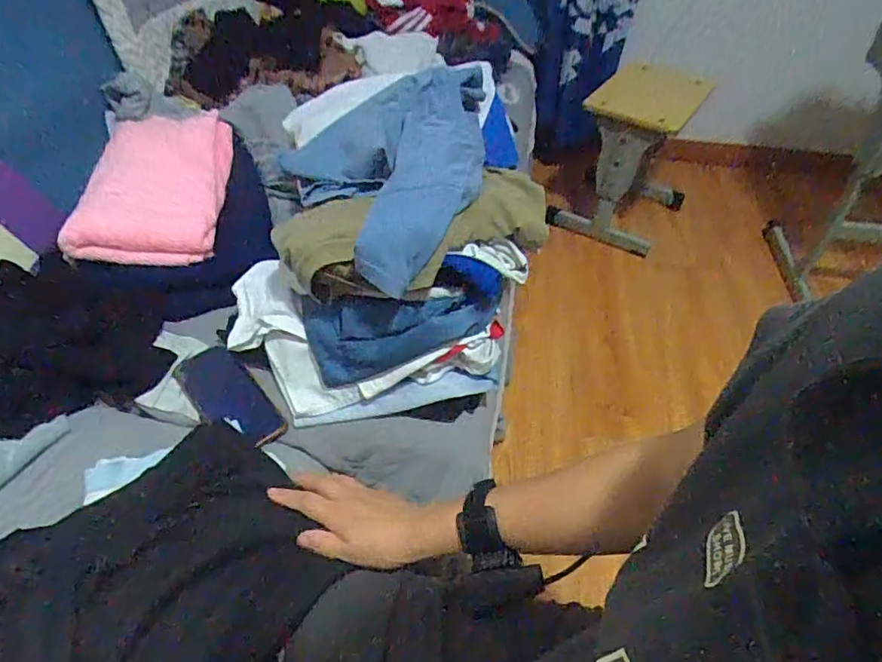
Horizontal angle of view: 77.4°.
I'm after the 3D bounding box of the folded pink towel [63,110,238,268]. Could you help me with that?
[{"bbox_3d":[-0.397,-0.215,0.773,0.180,0.050,0.304,3,57,-11],"label":"folded pink towel"}]

